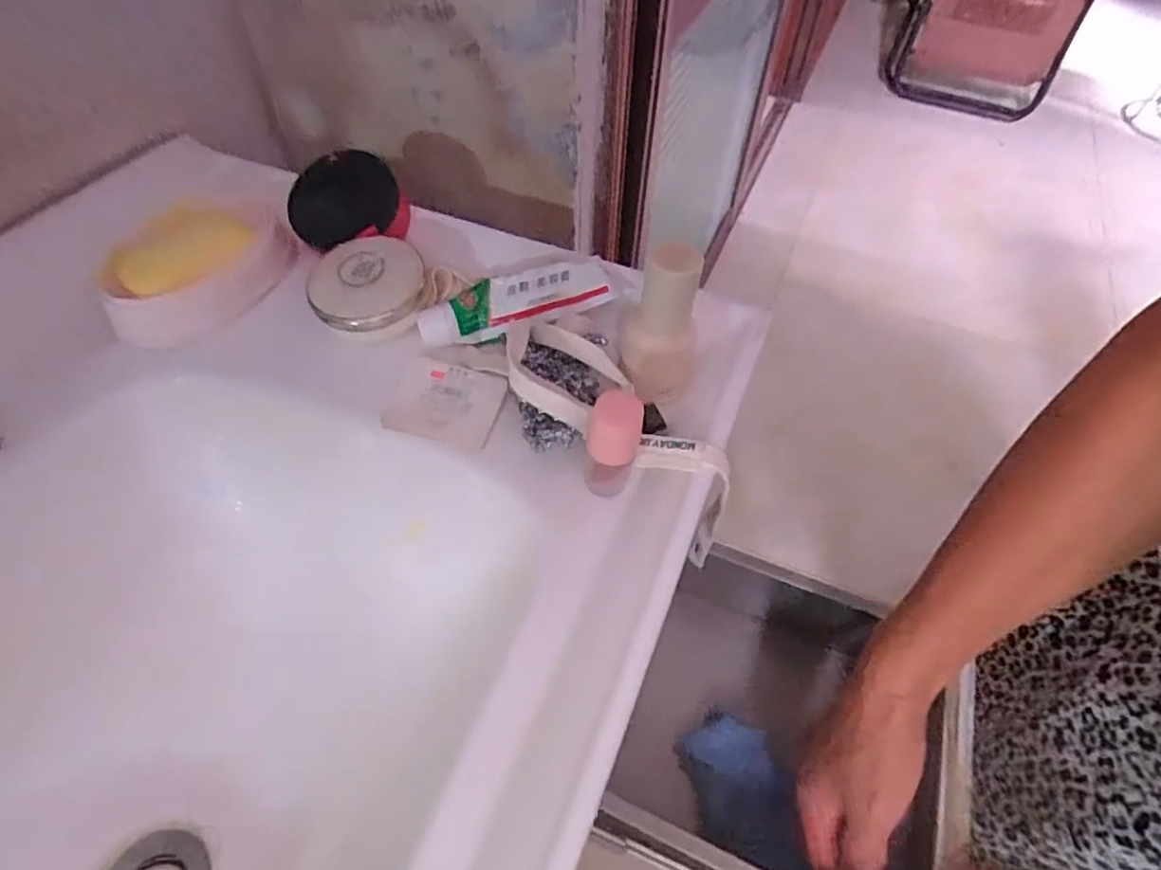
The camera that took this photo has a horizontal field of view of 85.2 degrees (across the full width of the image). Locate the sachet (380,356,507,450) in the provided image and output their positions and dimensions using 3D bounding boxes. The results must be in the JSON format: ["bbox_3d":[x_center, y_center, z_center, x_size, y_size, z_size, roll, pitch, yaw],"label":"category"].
[{"bbox_3d":[-0.077,-0.020,0.363,0.061,0.004,0.048,14,68,7],"label":"sachet"}]

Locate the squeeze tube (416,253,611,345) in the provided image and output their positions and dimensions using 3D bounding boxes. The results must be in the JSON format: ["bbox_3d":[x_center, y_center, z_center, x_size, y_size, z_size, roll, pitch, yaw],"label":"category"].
[{"bbox_3d":[-0.041,-0.085,0.398,0.119,0.025,0.030,-13,53,-11],"label":"squeeze tube"}]

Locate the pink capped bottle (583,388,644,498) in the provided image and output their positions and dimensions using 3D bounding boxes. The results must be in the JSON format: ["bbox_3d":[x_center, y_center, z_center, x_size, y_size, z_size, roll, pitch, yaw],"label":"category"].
[{"bbox_3d":[0.015,0.004,0.310,0.026,0.055,0.022,6,51,4],"label":"pink capped bottle"}]

